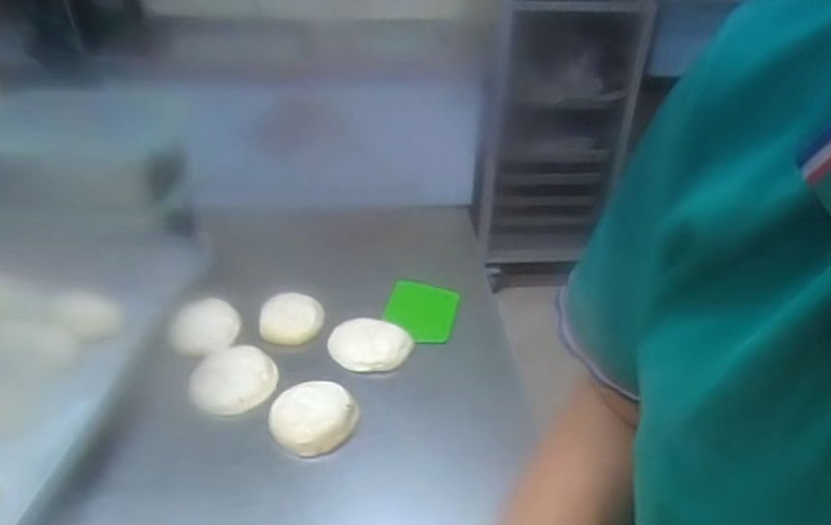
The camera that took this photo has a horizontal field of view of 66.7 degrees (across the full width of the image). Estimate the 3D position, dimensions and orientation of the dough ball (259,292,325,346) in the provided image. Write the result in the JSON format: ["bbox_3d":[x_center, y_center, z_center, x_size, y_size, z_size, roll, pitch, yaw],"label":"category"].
[{"bbox_3d":[-0.156,0.070,0.801,0.074,0.030,0.071,1,32,0],"label":"dough ball"}]

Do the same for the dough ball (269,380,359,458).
[{"bbox_3d":[-0.106,0.157,0.656,0.086,0.027,0.081,1,32,0],"label":"dough ball"}]

